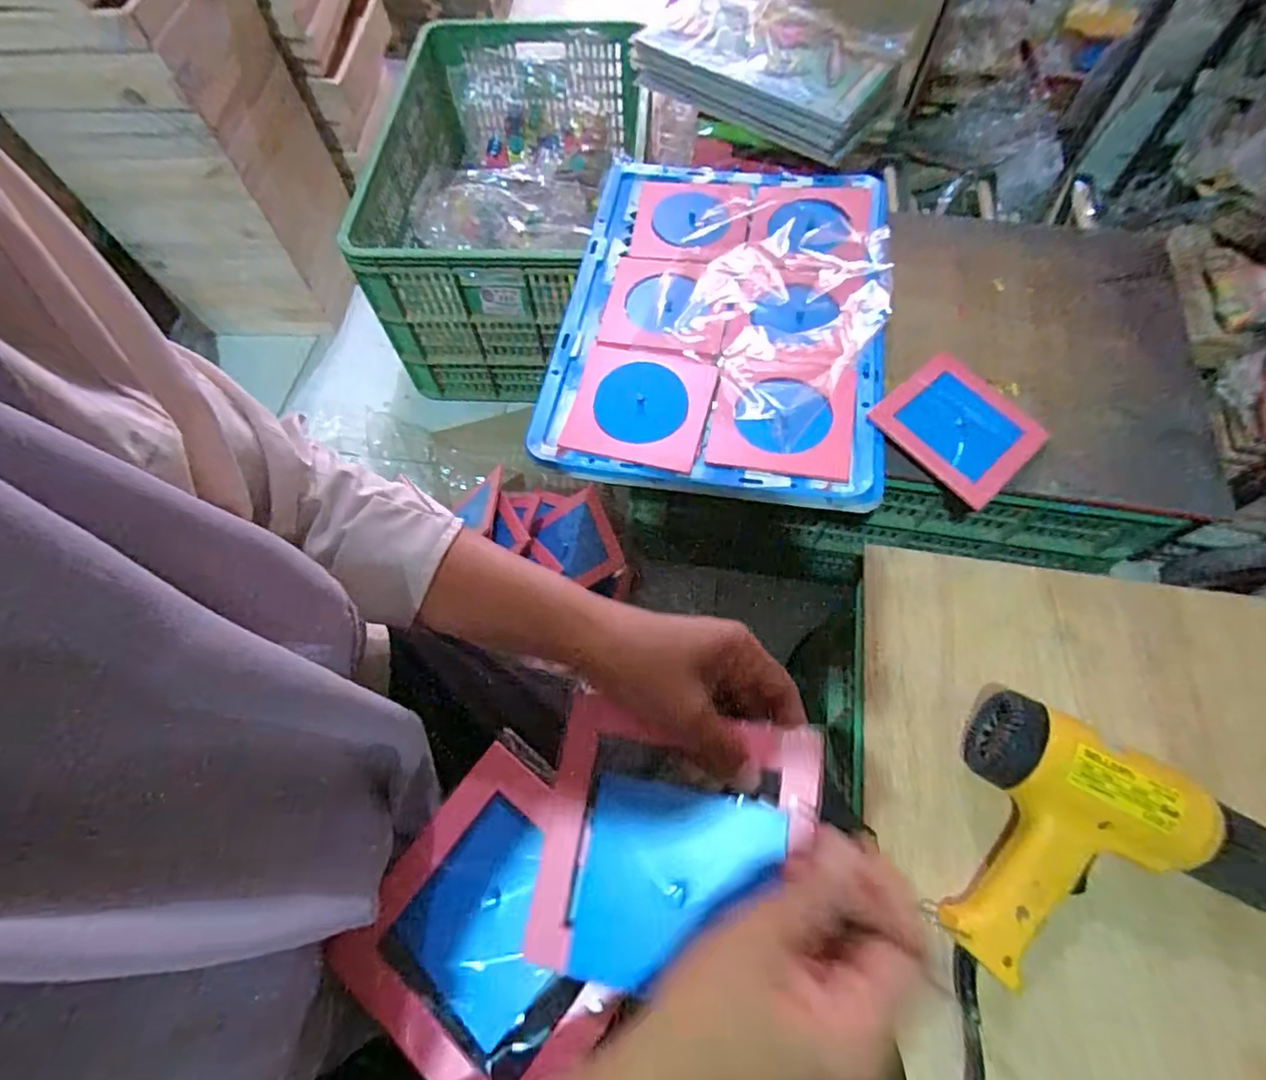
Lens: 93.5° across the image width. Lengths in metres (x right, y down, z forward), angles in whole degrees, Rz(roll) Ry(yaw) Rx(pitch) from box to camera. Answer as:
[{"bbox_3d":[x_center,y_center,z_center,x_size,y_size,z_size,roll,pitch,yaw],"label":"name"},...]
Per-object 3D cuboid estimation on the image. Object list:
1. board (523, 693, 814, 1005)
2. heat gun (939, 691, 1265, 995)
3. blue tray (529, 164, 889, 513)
[{"bbox_3d":[0.020,0.163,0.319,0.143,0.012,0.135,0,65,23],"label":"board"},{"bbox_3d":[0.341,0.244,0.414,0.244,0.075,0.176,27,70,14],"label":"heat gun"},{"bbox_3d":[0.100,-0.269,0.685,0.350,0.033,0.479,7,67,6],"label":"blue tray"}]

